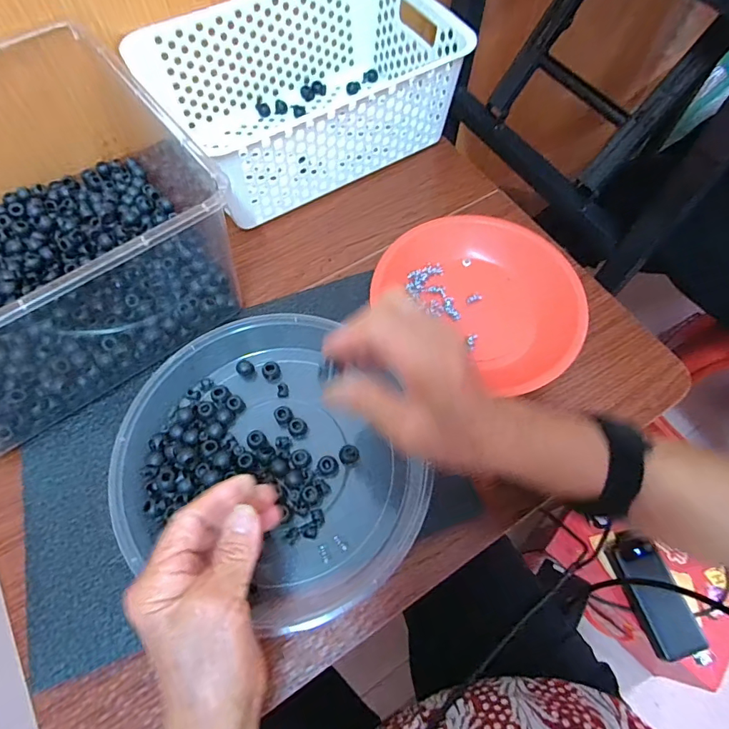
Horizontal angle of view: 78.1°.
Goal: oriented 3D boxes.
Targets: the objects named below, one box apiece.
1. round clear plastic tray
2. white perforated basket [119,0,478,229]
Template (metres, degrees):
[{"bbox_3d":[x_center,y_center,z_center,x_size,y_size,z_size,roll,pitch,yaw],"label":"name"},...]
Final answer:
[{"bbox_3d":[-0.082,0.072,0.358,0.215,0.039,0.235,-29,69,-15],"label":"round clear plastic tray"},{"bbox_3d":[-0.062,-0.295,0.495,0.292,0.113,0.201,-30,69,-15],"label":"white perforated basket"}]

